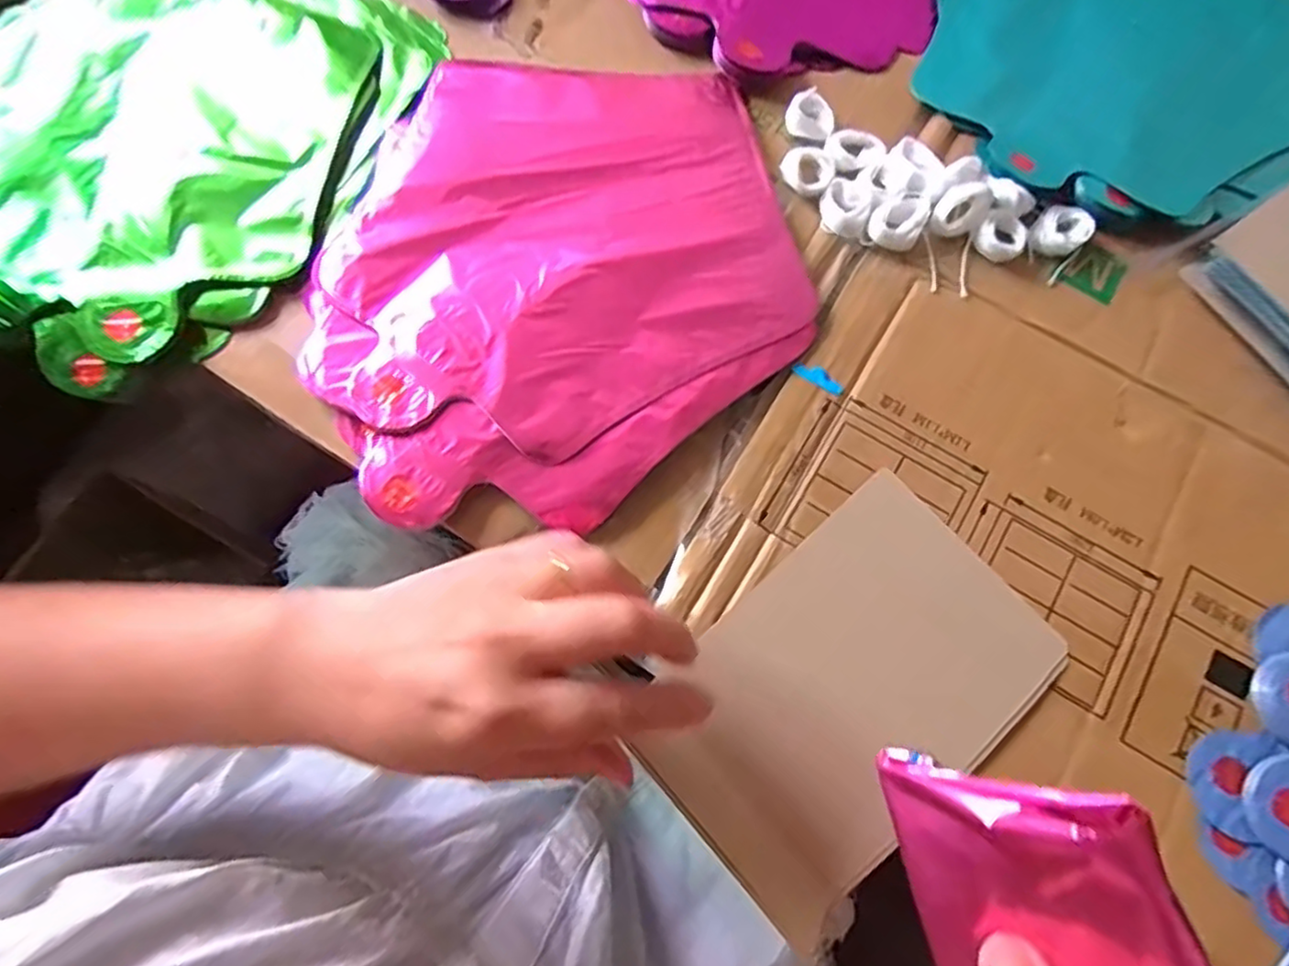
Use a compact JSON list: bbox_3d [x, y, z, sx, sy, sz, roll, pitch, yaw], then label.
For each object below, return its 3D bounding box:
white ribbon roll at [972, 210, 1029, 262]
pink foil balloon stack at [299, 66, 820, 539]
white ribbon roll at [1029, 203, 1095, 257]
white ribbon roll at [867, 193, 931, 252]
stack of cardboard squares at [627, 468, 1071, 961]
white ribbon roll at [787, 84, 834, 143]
[{"bbox_3d":[0.184,-0.126,0.348,0.025,0.013,0.022,38,75,9],"label":"white ribbon roll"},{"bbox_3d":[-0.044,-0.108,0.340,0.235,0.008,0.247,-14,74,-7],"label":"pink foil balloon stack"},{"bbox_3d":[0.217,-0.131,0.353,0.026,0.010,0.033,40,75,10],"label":"white ribbon roll"},{"bbox_3d":[0.131,-0.135,0.349,0.025,0.014,0.030,29,73,6],"label":"white ribbon roll"},{"bbox_3d":[0.088,0.089,0.293,0.171,0.004,0.113,-41,80,-11],"label":"stack of cardboard squares"},{"bbox_3d":[0.093,-0.202,0.371,0.027,0.009,0.027,1,72,-2],"label":"white ribbon roll"}]

